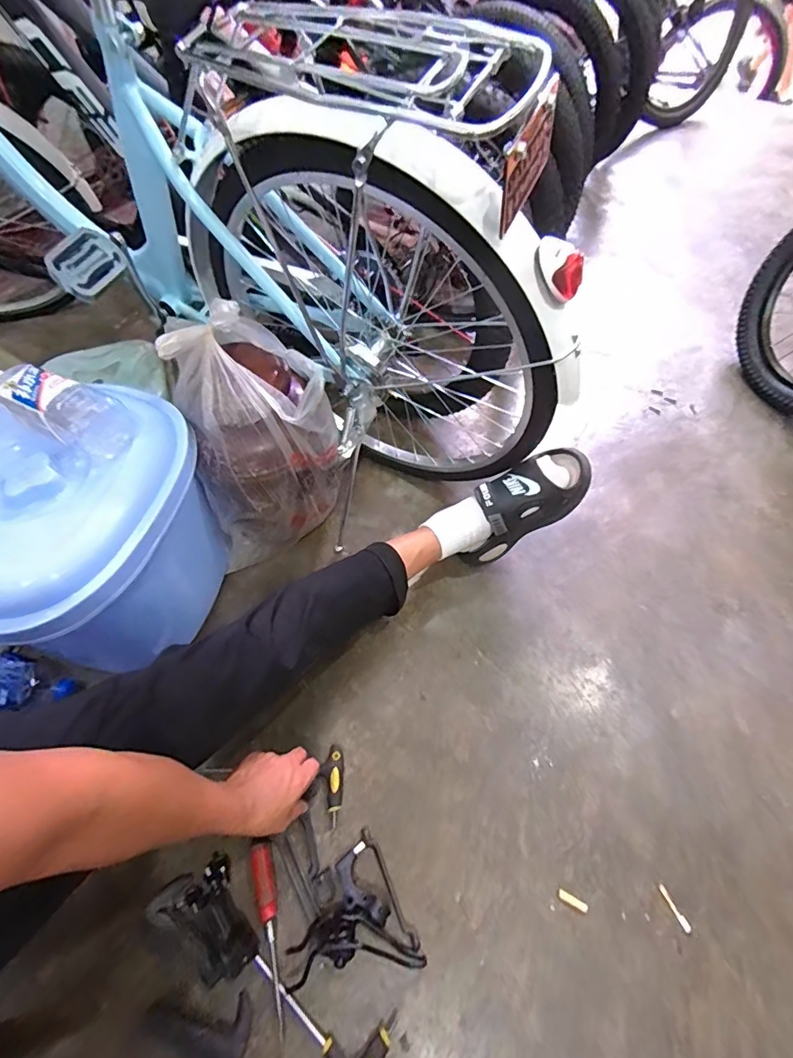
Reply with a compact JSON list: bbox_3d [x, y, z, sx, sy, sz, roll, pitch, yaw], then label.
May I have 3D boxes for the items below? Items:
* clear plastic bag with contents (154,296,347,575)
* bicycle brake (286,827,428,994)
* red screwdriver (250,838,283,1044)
[{"bbox_3d":[-0.219,-0.117,0.754,0.232,0.387,0.176,-38,65,-18],"label":"clear plastic bag with contents"},{"bbox_3d":[-0.066,0.488,0.581,0.151,0.054,0.155,-25,60,-14],"label":"bicycle brake"},{"bbox_3d":[-0.154,0.498,0.589,0.023,0.030,0.193,-16,58,-8],"label":"red screwdriver"}]

